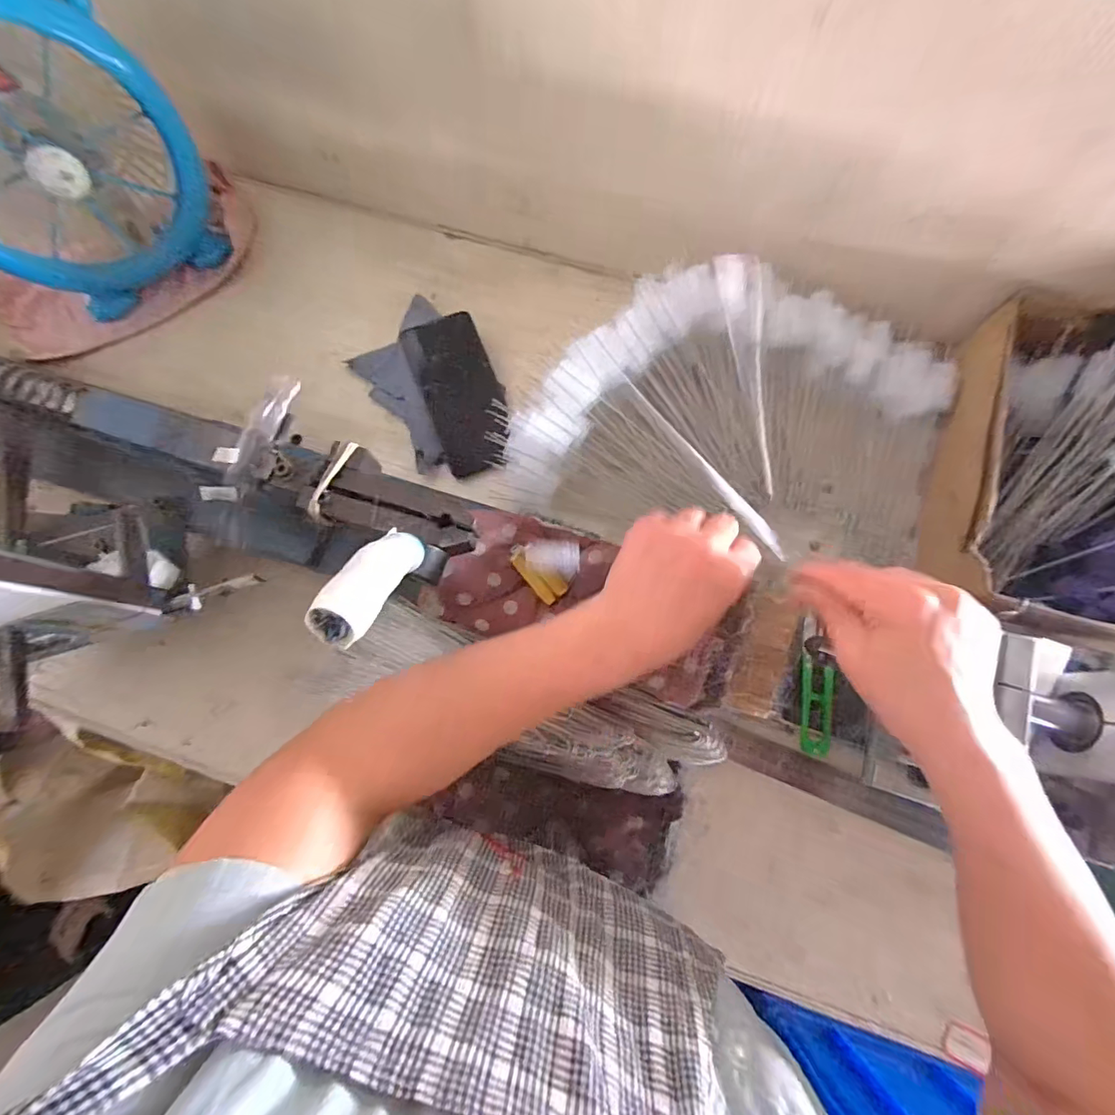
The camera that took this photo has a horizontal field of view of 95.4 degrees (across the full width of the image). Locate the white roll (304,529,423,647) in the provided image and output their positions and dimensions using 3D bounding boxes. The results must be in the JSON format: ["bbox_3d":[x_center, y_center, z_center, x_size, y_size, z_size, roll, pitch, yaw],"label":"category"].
[{"bbox_3d":[-0.092,0.010,0.260,0.022,0.093,0.021,4,117,8],"label":"white roll"}]

